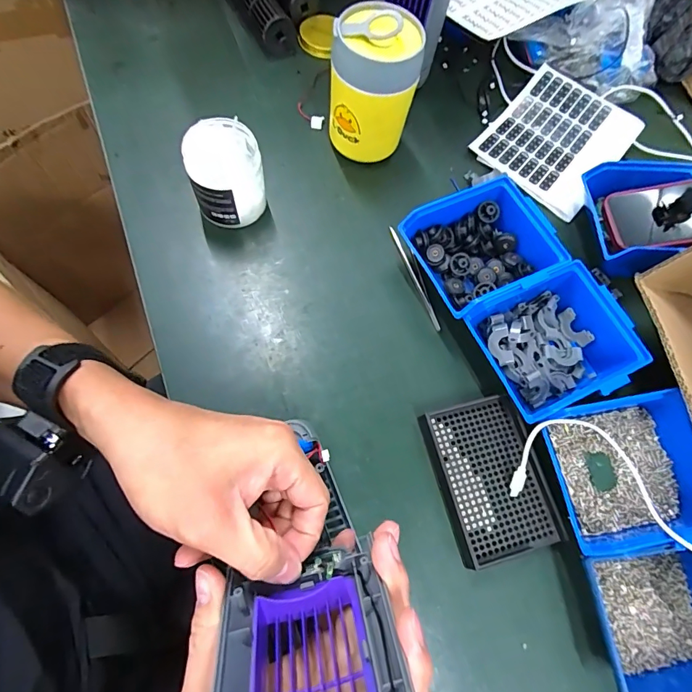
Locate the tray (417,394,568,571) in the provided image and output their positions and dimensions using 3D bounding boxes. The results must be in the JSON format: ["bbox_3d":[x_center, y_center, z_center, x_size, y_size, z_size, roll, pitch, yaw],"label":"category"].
[{"bbox_3d":[0.130,0.118,0.373,0.092,0.011,0.132,-14,70,-6],"label":"tray"}]

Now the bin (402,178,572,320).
[{"bbox_3d":[0.147,-0.101,0.432,0.150,0.060,0.117,-25,71,-11],"label":"bin"}]

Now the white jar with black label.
[{"bbox_3d":[-0.122,-0.174,0.433,0.071,0.091,0.070,0,69,-1],"label":"white jar with black label"}]

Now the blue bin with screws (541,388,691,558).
[{"bbox_3d":[0.246,0.107,0.357,0.127,0.054,0.115,-10,70,-5],"label":"blue bin with screws"}]

